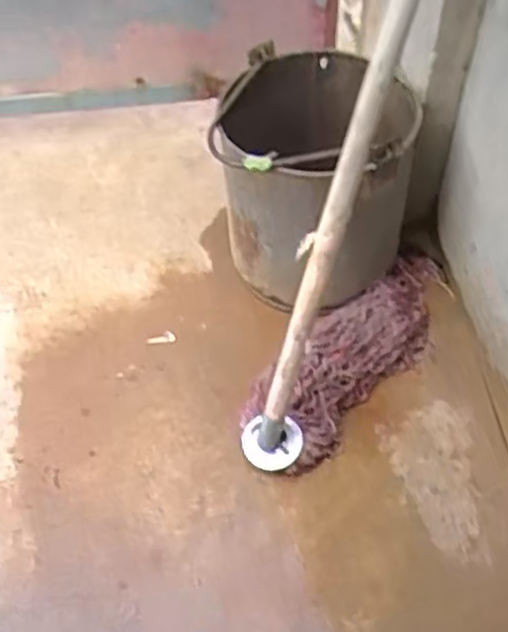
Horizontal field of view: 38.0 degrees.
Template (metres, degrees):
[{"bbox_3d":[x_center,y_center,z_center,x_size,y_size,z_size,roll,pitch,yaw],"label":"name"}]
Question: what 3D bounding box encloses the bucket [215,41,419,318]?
[{"bbox_3d":[0.087,-0.187,1.070,0.252,0.281,0.269,-1,53,1],"label":"bucket"}]

